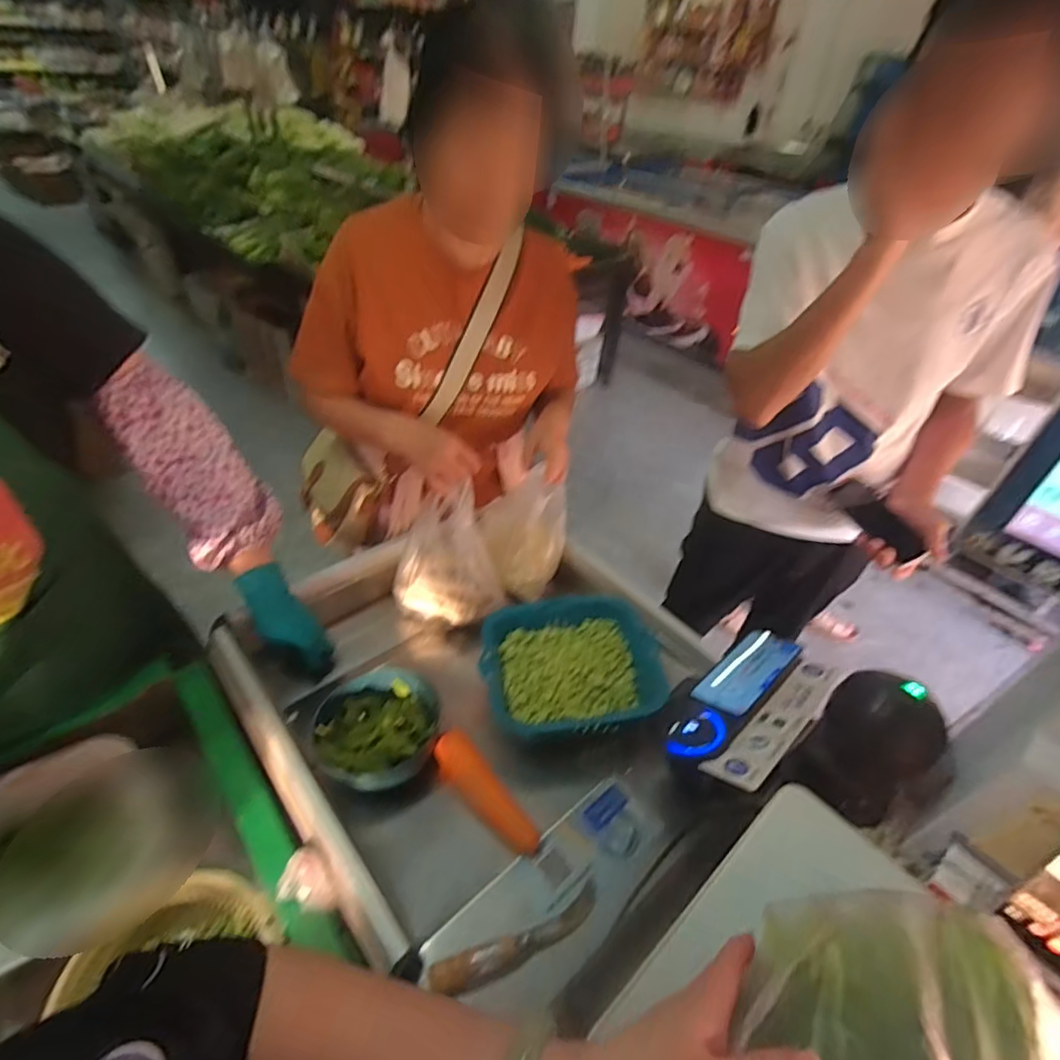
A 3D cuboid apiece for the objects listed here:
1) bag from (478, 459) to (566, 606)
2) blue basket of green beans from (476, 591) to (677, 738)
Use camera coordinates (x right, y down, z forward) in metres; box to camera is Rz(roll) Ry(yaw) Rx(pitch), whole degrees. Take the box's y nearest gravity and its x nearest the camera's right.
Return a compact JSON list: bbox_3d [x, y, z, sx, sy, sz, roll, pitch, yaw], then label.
[{"bbox_3d":[-0.015,-0.002,0.897,0.140,0.188,0.112,7,41,2],"label":"bag"},{"bbox_3d":[0.055,0.178,0.770,0.232,0.058,0.213,-3,42,-9],"label":"blue basket of green beans"}]

